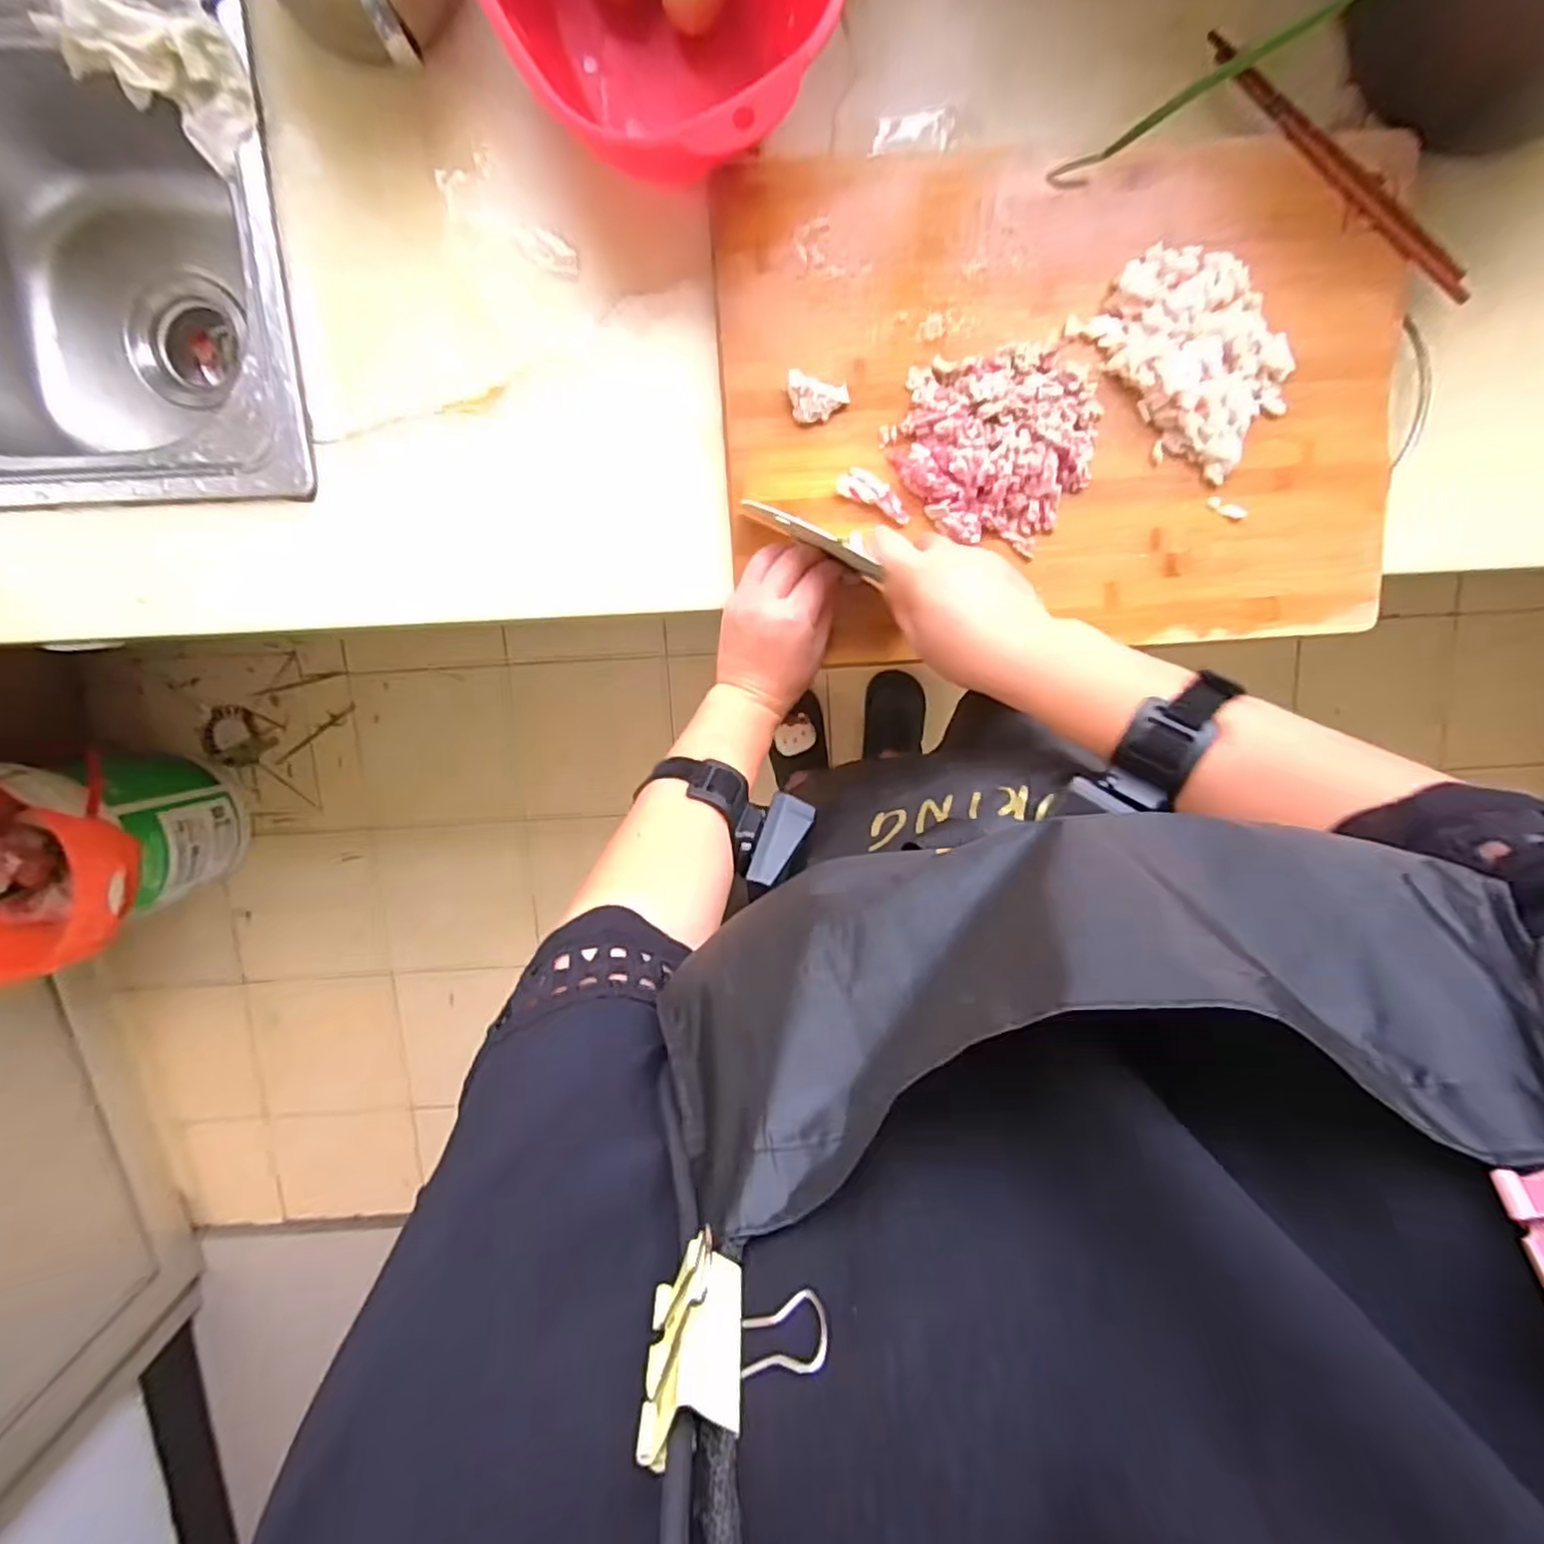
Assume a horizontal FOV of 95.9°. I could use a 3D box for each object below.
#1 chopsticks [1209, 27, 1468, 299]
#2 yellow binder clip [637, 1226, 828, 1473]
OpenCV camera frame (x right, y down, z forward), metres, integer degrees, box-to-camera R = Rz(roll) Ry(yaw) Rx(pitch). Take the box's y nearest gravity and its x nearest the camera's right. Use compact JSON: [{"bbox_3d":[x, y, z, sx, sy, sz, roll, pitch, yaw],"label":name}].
[{"bbox_3d":[0.394,-0.416,0.479,0.247,0.012,0.023,37,96,-7],"label":"chopsticks"},{"bbox_3d":[-0.007,0.122,0.151,0.035,0.036,0.018,3,99,-2],"label":"yellow binder clip"}]

